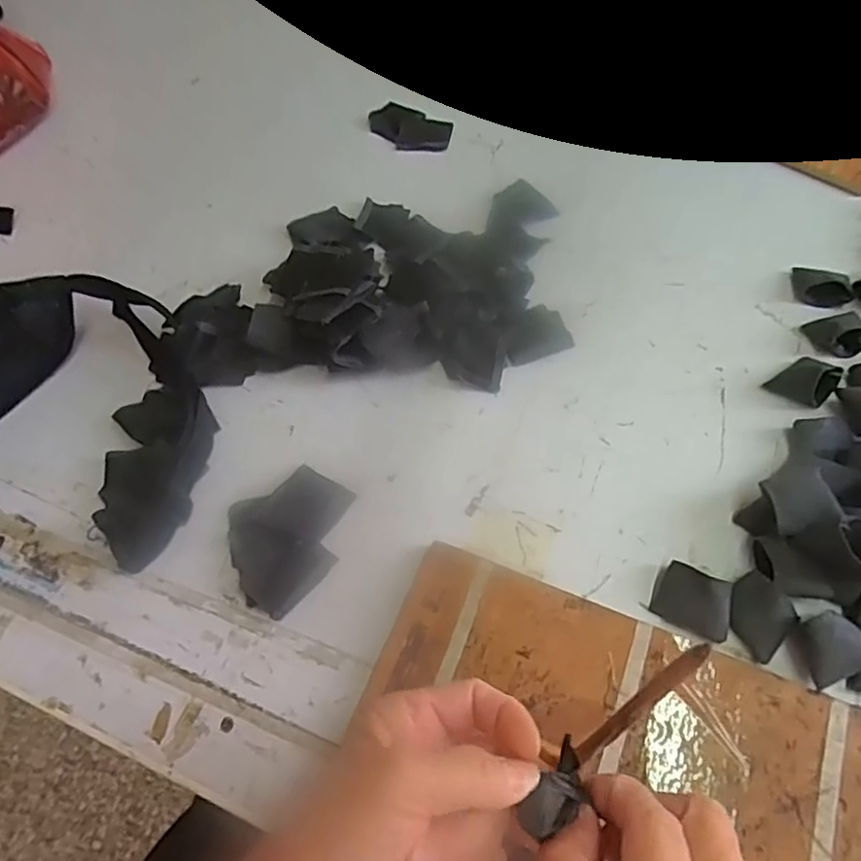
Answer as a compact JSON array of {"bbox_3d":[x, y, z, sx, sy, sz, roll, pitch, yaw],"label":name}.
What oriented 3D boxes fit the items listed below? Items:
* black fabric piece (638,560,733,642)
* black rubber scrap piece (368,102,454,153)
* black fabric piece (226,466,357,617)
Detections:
[{"bbox_3d":[0.161,0.104,0.384,0.043,0.024,0.033,27,64,18],"label":"black fabric piece"},{"bbox_3d":[-0.021,-0.315,0.657,0.089,0.008,0.062,25,64,17],"label":"black rubber scrap piece"},{"bbox_3d":[-0.096,0.070,0.429,0.080,0.004,0.092,37,68,22],"label":"black fabric piece"}]

